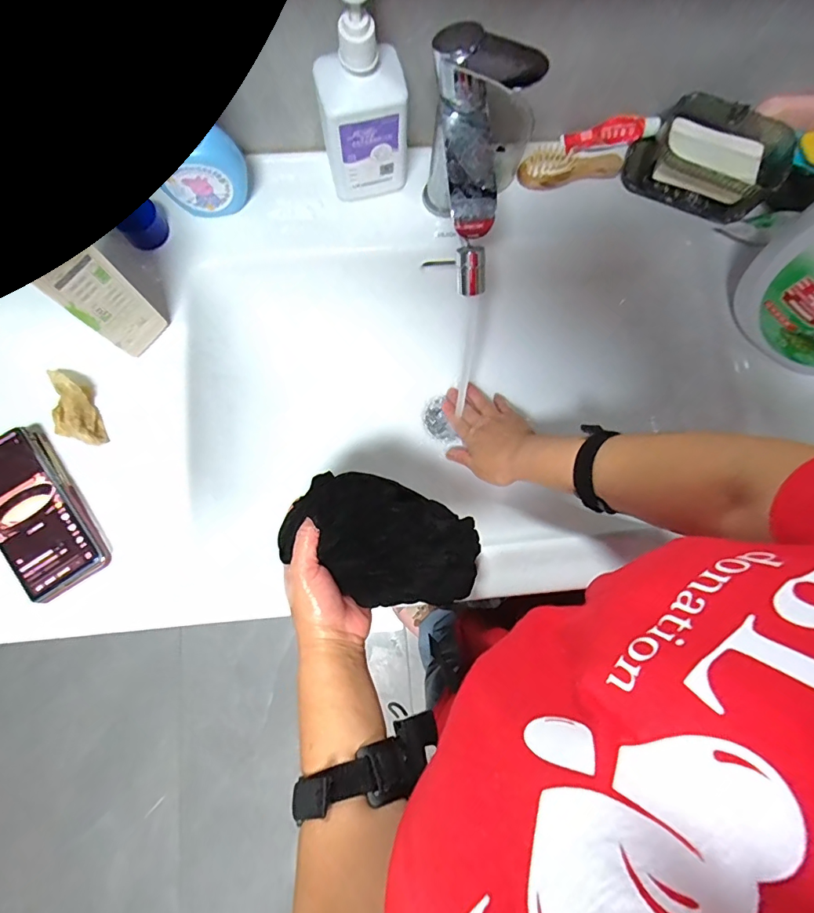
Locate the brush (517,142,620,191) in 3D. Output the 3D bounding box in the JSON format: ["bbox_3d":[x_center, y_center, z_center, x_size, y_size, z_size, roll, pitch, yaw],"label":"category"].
[{"bbox_3d":[0.191,-0.342,0.533,0.120,0.021,0.044,-11,80,-1],"label":"brush"}]

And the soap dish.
[{"bbox_3d":[0.340,-0.331,0.517,0.164,0.071,0.089,23,81,4],"label":"soap dish"}]

